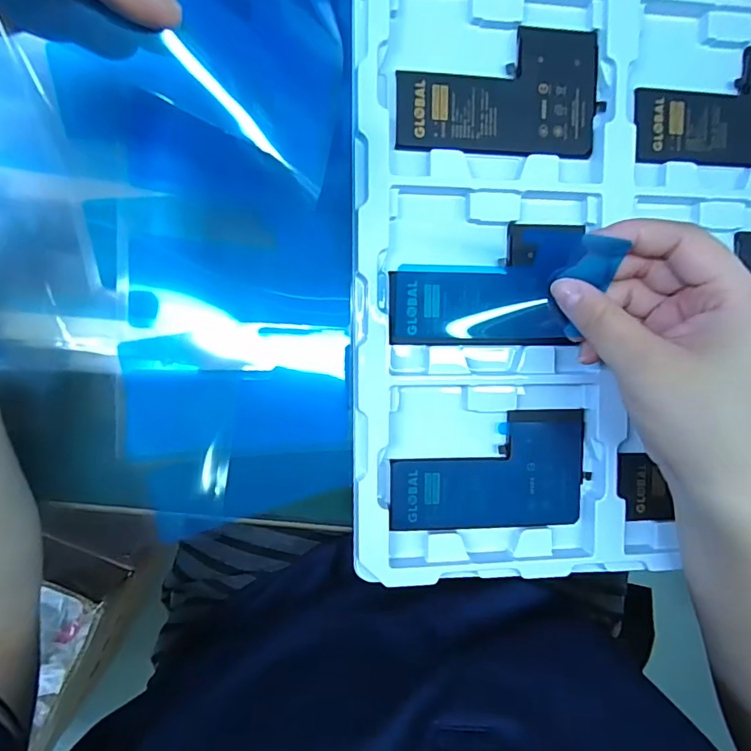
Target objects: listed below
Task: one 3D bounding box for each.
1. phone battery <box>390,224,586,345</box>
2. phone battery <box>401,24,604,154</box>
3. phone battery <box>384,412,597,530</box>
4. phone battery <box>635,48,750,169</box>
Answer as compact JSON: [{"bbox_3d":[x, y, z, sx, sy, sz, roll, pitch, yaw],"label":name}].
[{"bbox_3d":[0.056,-0.047,0.260,0.096,0.008,0.061,1,97,3],"label":"phone battery"},{"bbox_3d":[0.066,-0.151,0.262,0.110,0.004,0.065,-2,93,-7],"label":"phone battery"},{"bbox_3d":[0.064,0.052,0.274,0.110,0.005,0.063,-1,93,-7],"label":"phone battery"},{"bbox_3d":[0.200,-0.151,0.279,0.115,0.005,0.065,-6,94,-7],"label":"phone battery"}]

